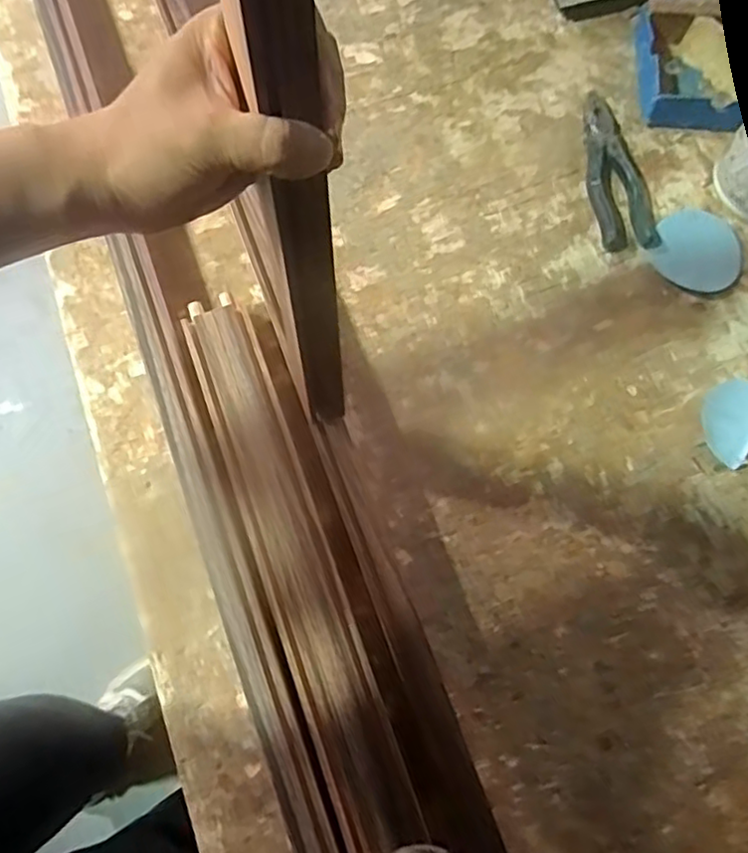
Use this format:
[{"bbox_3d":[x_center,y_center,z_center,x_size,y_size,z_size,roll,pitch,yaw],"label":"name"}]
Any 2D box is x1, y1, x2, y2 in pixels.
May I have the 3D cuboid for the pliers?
[{"bbox_3d":[0.262,-0.281,0.688,0.062,0.018,0.194,-4,74,-4],"label":"pliers"}]

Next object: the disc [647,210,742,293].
[{"bbox_3d":[0.342,-0.186,0.668,0.090,0.010,0.091,1,73,-2],"label":"disc"}]

